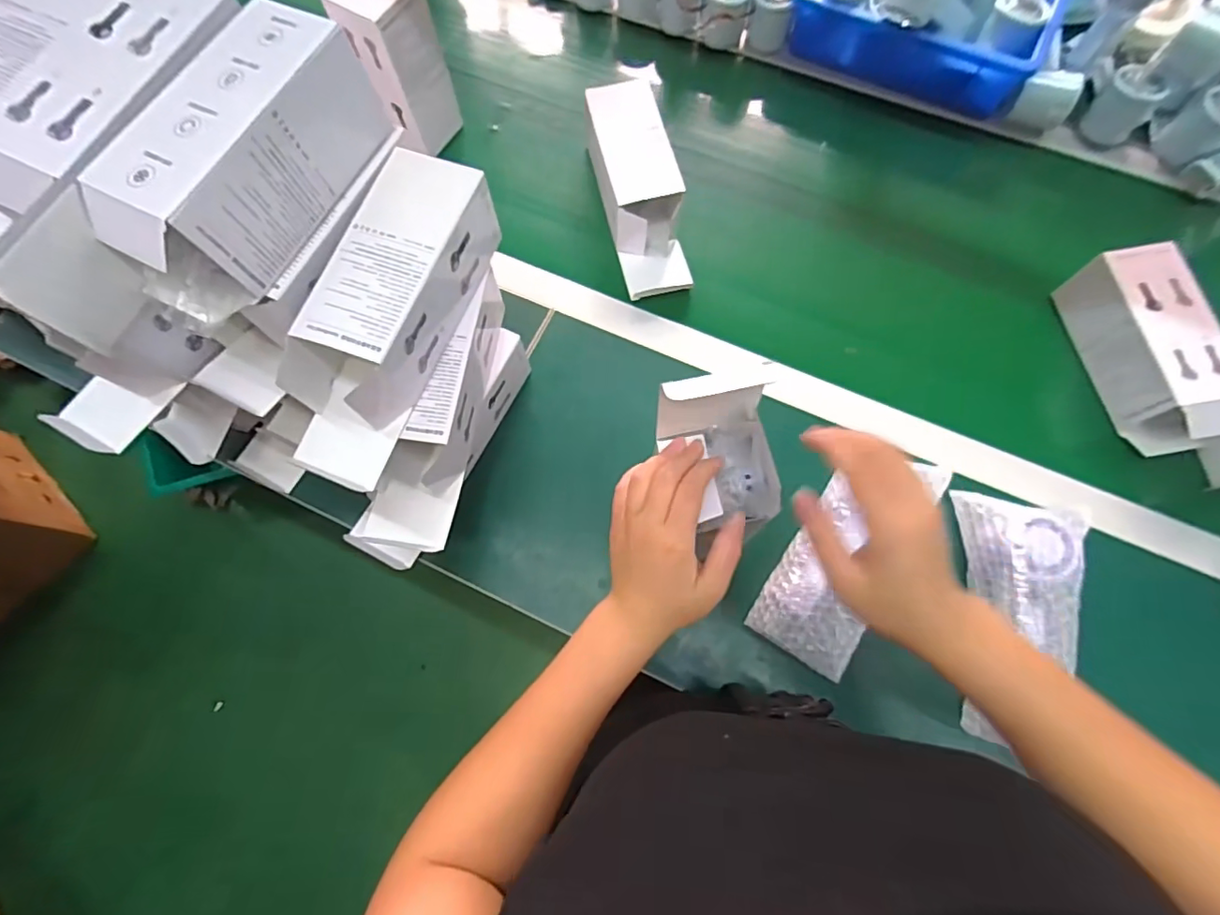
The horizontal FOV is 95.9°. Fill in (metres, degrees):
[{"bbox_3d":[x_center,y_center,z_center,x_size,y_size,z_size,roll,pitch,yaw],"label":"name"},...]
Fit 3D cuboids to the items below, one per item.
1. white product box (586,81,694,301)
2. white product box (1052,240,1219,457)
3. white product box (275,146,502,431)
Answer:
[{"bbox_3d":[0.030,-0.297,0.608,0.079,0.066,0.225,-10,74,-5],"label":"white product box"},{"bbox_3d":[0.520,-0.103,0.531,0.067,0.076,0.188,-9,73,-4],"label":"white product box"},{"bbox_3d":[-0.155,-0.120,0.401,0.076,0.074,0.189,20,74,5],"label":"white product box"}]

